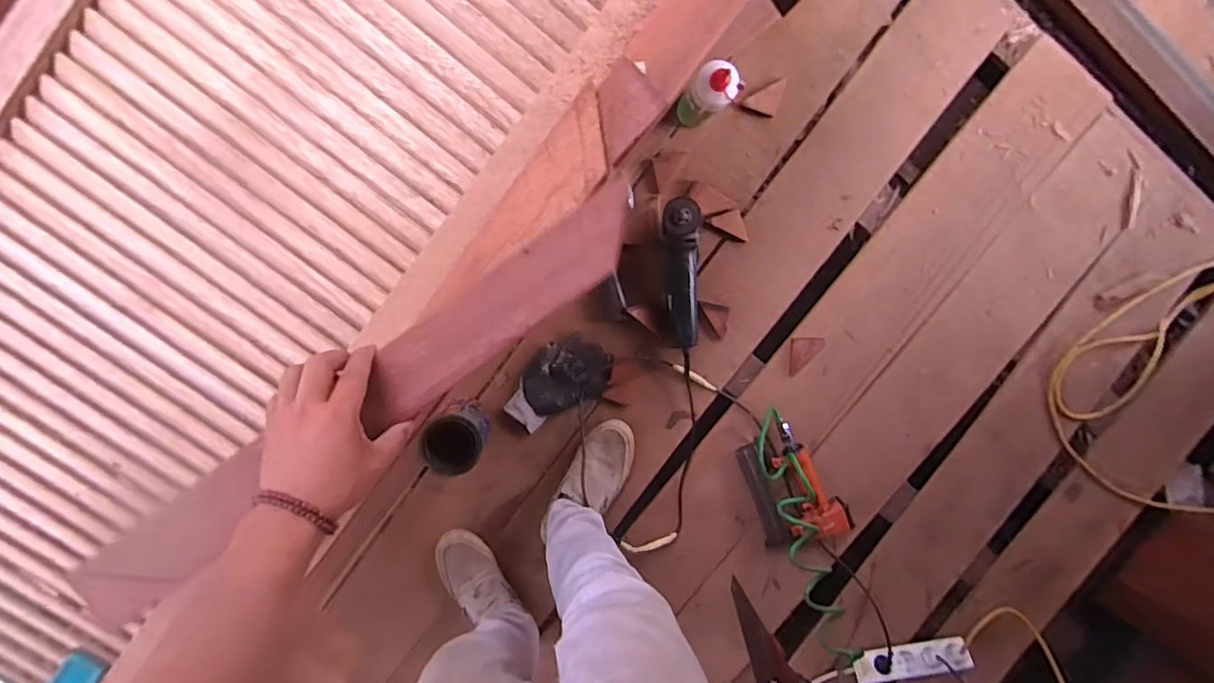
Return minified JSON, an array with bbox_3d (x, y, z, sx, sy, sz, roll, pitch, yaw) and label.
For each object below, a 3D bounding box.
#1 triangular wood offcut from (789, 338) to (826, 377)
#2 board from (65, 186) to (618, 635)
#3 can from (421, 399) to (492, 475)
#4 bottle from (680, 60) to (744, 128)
[{"bbox_3d":[0.399,0.030,1.147,0.066,0.007,0.073,0,98,-4],"label":"triangular wood offcut"},{"bbox_3d":[-0.216,0.057,0.520,0.592,0.033,0.065,-36,98,-1],"label":"board"},{"bbox_3d":[-0.273,0.172,1.057,0.109,0.144,0.124,26,96,-8],"label":"can"},{"bbox_3d":[0.165,-0.401,0.940,0.067,0.216,0.051,35,94,-8],"label":"bottle"}]

